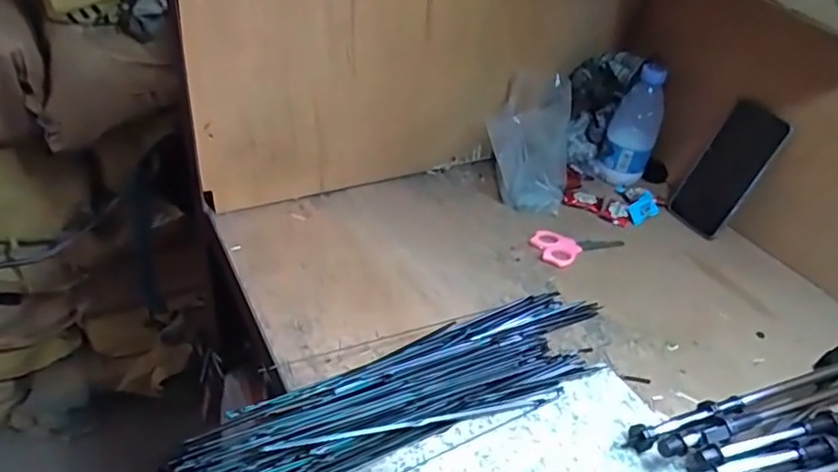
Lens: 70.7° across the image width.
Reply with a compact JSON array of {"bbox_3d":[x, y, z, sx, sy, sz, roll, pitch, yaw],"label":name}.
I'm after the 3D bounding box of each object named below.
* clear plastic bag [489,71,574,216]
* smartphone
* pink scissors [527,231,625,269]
[{"bbox_3d":[0.141,-0.116,0.734,0.106,0.138,0.097,16,38,10],"label":"clear plastic bag"},{"bbox_3d":[0.366,-0.080,0.709,0.013,0.156,0.080,0,35,-40],"label":"smartphone"},{"bbox_3d":[0.183,0.007,0.688,0.108,0.008,0.058,-13,42,-25],"label":"pink scissors"}]

